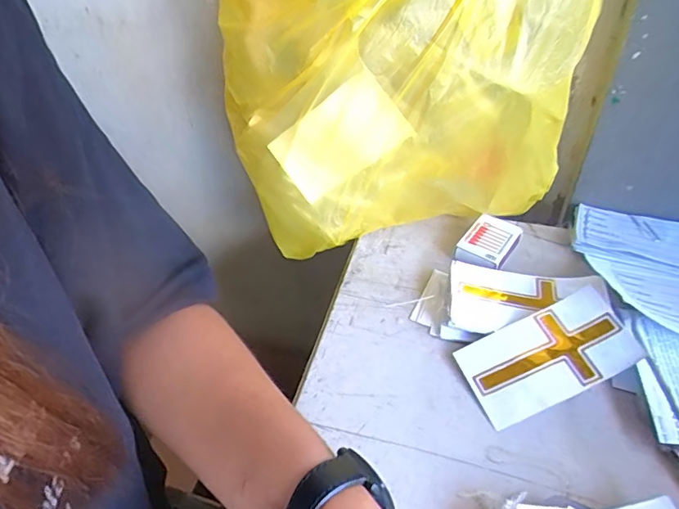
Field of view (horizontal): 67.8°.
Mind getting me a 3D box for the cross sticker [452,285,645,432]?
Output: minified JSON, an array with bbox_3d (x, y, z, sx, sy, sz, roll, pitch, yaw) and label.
[{"bbox_3d":[0.133,0.064,0.327,0.103,0.007,0.058,-26,49,-1],"label":"cross sticker"}]

